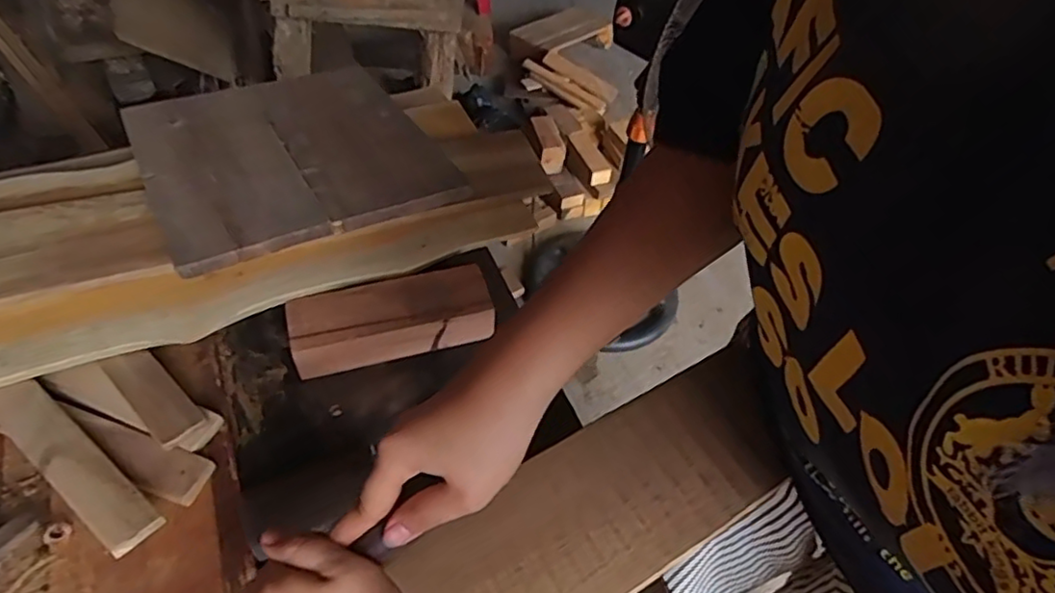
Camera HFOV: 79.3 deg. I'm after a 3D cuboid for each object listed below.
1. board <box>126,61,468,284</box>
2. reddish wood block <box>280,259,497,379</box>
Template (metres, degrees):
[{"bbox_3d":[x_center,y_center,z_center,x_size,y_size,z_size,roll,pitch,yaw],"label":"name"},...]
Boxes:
[{"bbox_3d":[-0.241,-0.153,0.652,0.274,0.020,0.299,-20,48,-29],"label":"board"},{"bbox_3d":[-0.126,0.021,0.593,0.176,0.052,0.064,-10,51,-14],"label":"reddish wood block"}]

